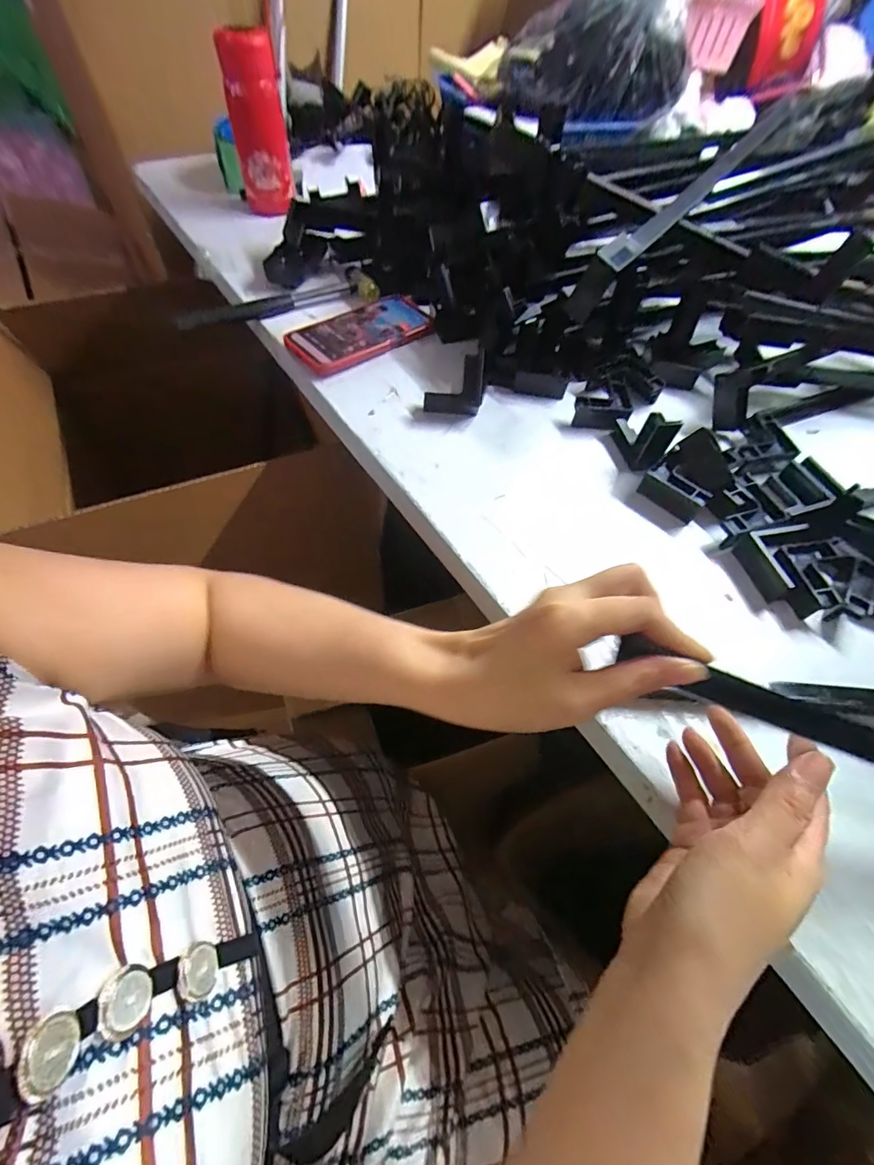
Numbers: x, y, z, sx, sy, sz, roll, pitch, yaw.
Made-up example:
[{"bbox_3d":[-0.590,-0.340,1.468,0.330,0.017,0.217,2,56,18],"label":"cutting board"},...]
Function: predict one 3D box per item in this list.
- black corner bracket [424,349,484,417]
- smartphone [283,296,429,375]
[{"bbox_3d":[0.017,-0.194,0.458,0.058,0.058,0.011,-3,35,-6],"label":"black corner bracket"},{"bbox_3d":[-0.085,-0.286,0.530,0.165,0.013,0.086,-35,64,-24],"label":"smartphone"}]

